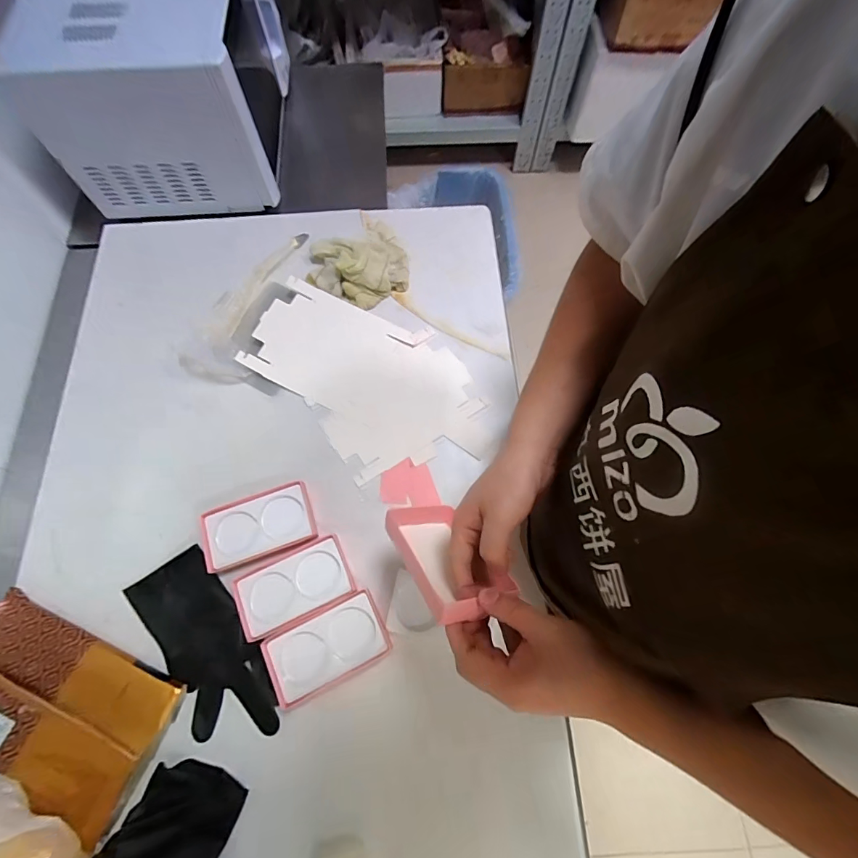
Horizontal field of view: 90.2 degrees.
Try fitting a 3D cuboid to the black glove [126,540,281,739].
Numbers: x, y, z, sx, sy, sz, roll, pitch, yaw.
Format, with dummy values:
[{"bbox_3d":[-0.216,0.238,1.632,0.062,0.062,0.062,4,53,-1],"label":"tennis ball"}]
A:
[{"bbox_3d":[-0.288,0.281,0.553,0.112,0.016,0.250,-35,74,-13],"label":"black glove"}]

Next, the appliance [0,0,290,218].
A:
[{"bbox_3d":[-0.453,-0.650,0.758,0.331,0.230,0.439,-2,70,-3],"label":"appliance"}]

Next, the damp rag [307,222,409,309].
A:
[{"bbox_3d":[-0.114,-0.287,0.723,0.177,0.046,0.152,-35,74,-13],"label":"damp rag"}]

